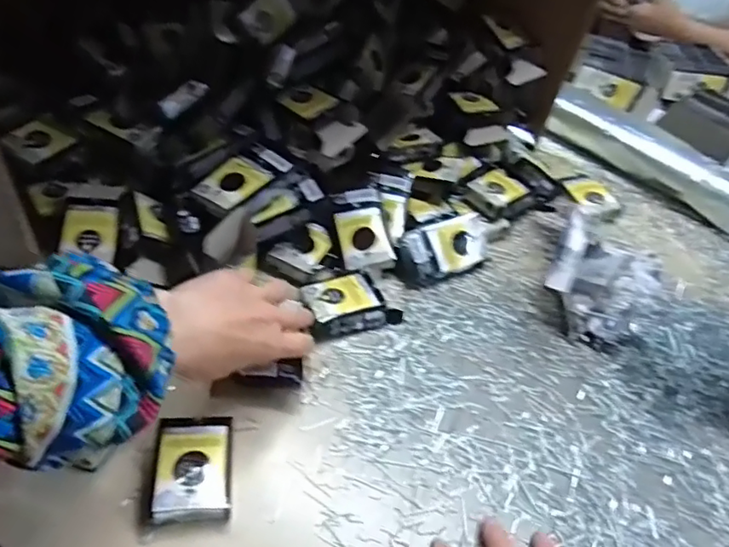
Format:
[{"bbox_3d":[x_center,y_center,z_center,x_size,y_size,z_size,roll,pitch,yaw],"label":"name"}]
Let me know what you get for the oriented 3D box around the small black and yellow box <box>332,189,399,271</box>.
[{"bbox_3d":[-0.001,-0.045,0.585,0.055,0.014,0.087,-9,69,-13],"label":"small black and yellow box"}]

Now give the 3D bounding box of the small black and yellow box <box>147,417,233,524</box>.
[{"bbox_3d":[-0.123,0.142,0.407,0.052,0.027,0.074,-2,46,-10],"label":"small black and yellow box"}]

